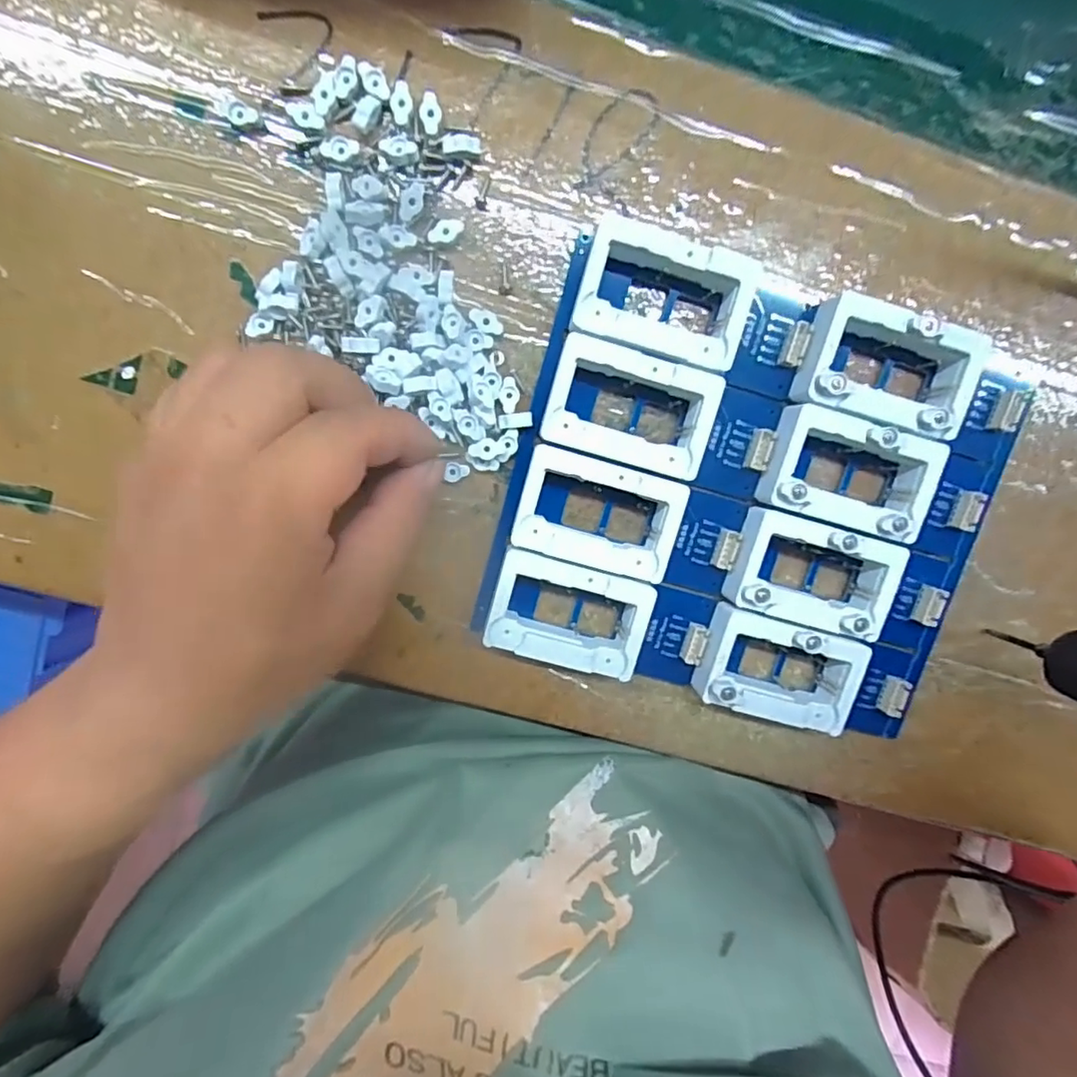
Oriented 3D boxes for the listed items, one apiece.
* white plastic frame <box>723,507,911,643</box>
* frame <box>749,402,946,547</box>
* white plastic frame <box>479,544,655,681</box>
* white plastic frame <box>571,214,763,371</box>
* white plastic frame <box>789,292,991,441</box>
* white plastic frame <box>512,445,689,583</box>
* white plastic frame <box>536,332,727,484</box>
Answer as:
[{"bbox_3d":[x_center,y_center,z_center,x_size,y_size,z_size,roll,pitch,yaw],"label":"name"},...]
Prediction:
[{"bbox_3d":[0.110,0.014,0.231,0.063,0.019,0.039,15,97,-5],"label":"white plastic frame"},{"bbox_3d":[0.121,-0.025,0.225,0.062,0.019,0.039,14,97,-5],"label":"frame"},{"bbox_3d":[0.012,0.029,0.232,0.061,0.018,0.040,15,97,-5],"label":"white plastic frame"},{"bbox_3d":[0.046,-0.088,0.214,0.062,0.018,0.040,14,97,-5],"label":"white plastic frame"},{"bbox_3d":[0.132,-0.064,0.219,0.063,0.019,0.043,10,98,-4],"label":"white plastic frame"},{"bbox_3d":[0.023,-0.010,0.225,0.061,0.016,0.040,15,97,-5],"label":"white plastic frame"},{"bbox_3d":[0.034,-0.049,0.219,0.061,0.017,0.041,15,97,-5],"label":"white plastic frame"}]

